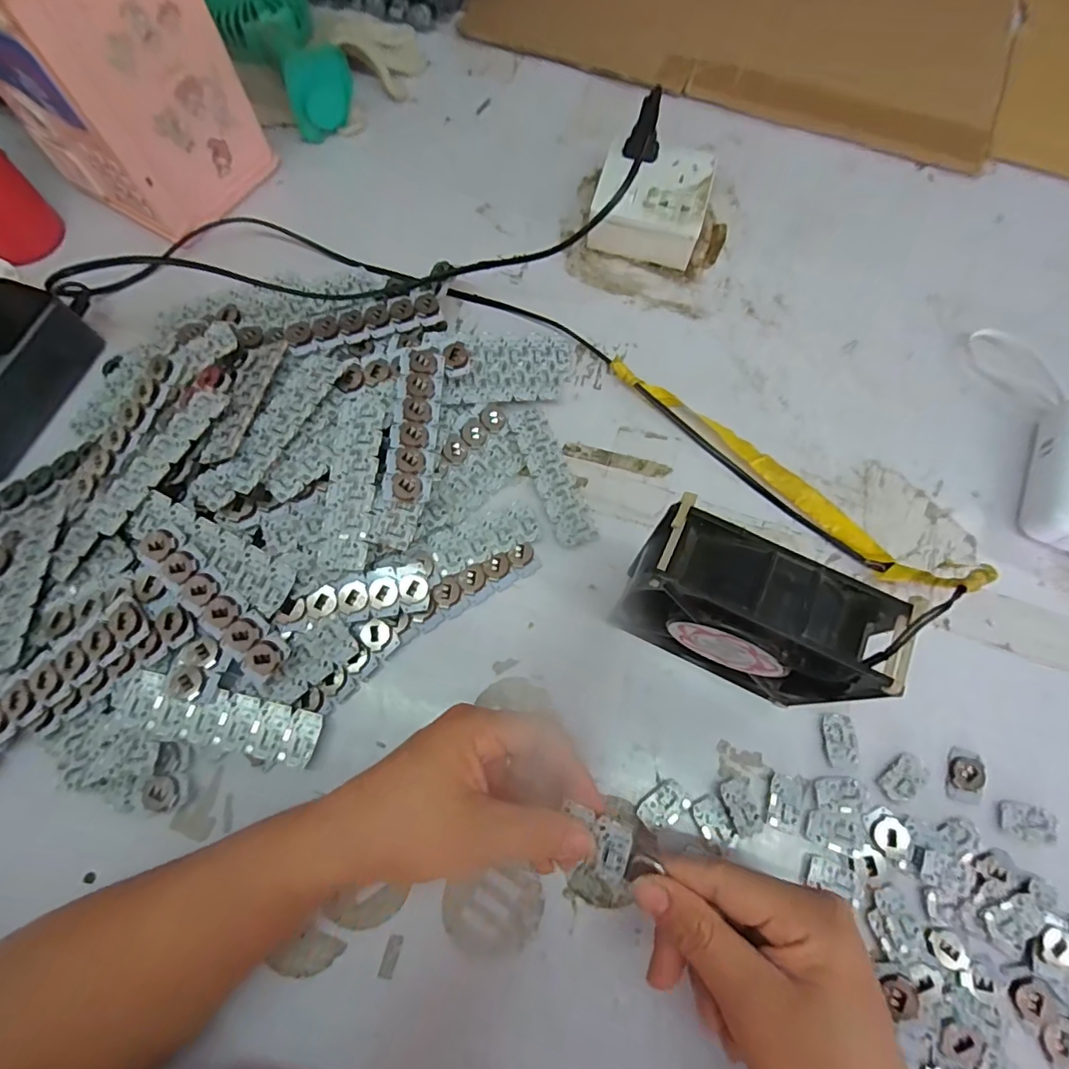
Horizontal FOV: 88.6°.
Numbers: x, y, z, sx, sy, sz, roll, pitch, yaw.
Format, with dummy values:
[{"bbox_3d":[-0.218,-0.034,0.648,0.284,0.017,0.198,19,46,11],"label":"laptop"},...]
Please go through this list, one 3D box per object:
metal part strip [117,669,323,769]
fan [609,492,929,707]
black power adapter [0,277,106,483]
[{"bbox_3d":[-0.180,0.105,0.312,0.110,0.006,0.030,15,68,-3],"label":"metal part strip"},{"bbox_3d":[0.108,0.047,0.293,0.123,0.121,0.052,21,71,7],"label":"fan"},{"bbox_3d":[-0.369,-0.109,0.372,0.056,0.039,0.130,18,71,6],"label":"black power adapter"}]

